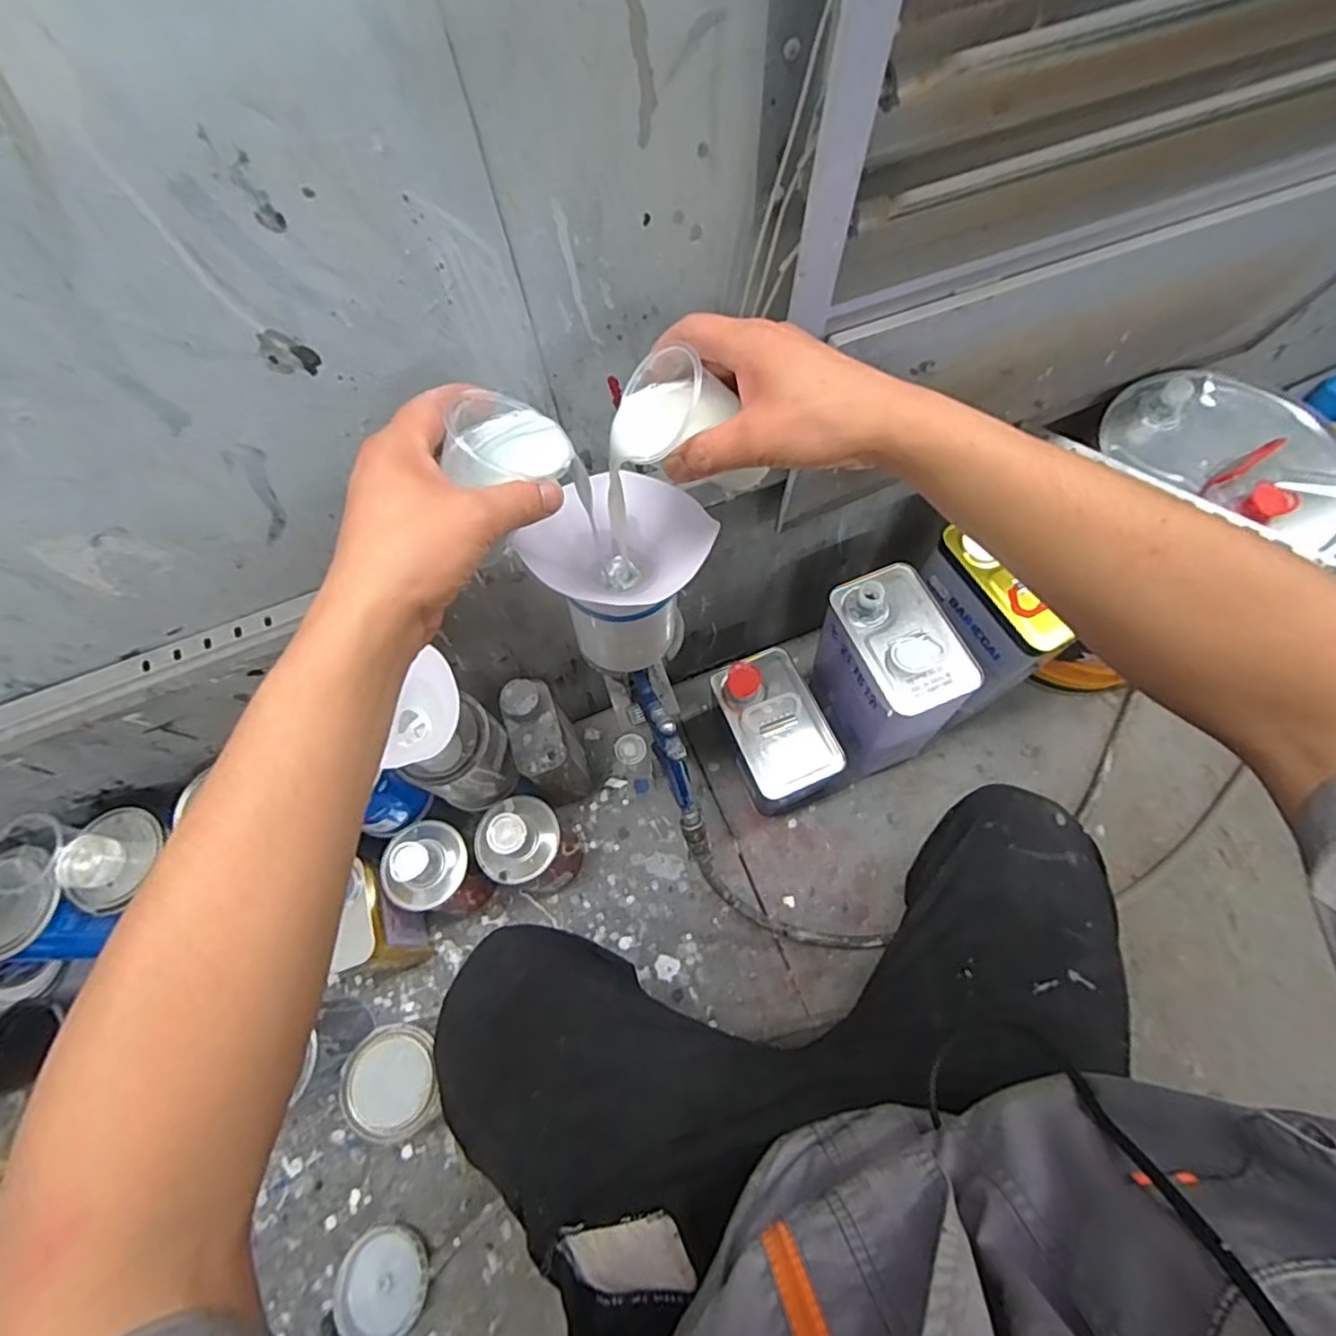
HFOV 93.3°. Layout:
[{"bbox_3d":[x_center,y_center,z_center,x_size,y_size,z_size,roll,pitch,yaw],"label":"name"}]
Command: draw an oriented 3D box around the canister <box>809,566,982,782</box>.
[{"bbox_3d":[0.271,0.017,0.810,0.126,0.280,0.168,-18,66,-5],"label":"canister"}]

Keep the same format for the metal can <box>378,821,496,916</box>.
[{"bbox_3d":[-0.279,0.255,0.784,0.115,0.182,0.100,25,69,14],"label":"metal can"}]

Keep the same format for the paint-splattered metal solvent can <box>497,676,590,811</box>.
[{"bbox_3d":[-0.154,0.109,0.822,0.066,0.215,0.119,-19,66,-5],"label":"paint-splattered metal solvent can"}]

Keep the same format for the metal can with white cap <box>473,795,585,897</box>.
[{"bbox_3d":[-0.174,0.224,0.787,0.099,0.190,0.097,-1,65,3],"label":"metal can with white cap"}]

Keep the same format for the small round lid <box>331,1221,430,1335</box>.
[{"bbox_3d":[-0.316,0.679,0.692,0.108,0.023,0.098,-33,68,-11],"label":"small round lid"}]

